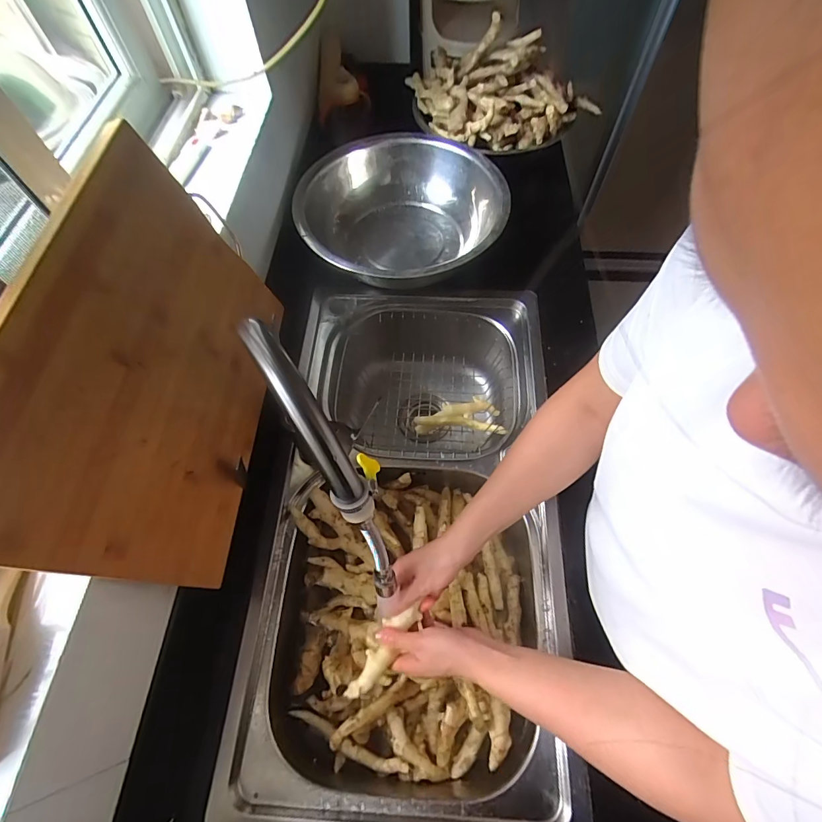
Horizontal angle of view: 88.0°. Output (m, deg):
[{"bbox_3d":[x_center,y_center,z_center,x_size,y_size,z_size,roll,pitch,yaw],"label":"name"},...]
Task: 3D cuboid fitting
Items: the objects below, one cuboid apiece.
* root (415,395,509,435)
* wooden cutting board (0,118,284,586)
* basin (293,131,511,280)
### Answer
[{"bbox_3d":[0.087,0.003,0.770,0.156,0.033,0.072,-1,63,1],"label":"root"},{"bbox_3d":[-0.249,-0.045,0.432,0.016,0.267,0.389,-7,63,17],"label":"wooden cutting board"},{"bbox_3d":[-0.011,-0.367,0.812,0.374,0.122,0.372,-1,63,1],"label":"basin"}]

